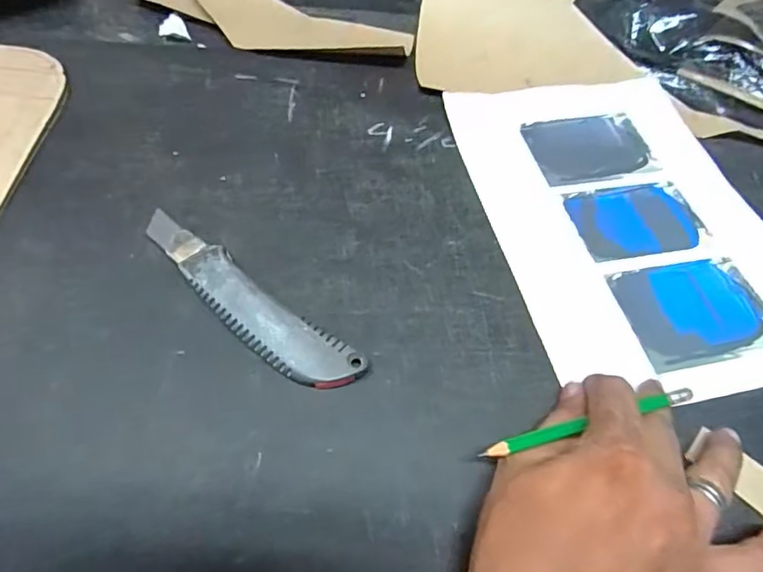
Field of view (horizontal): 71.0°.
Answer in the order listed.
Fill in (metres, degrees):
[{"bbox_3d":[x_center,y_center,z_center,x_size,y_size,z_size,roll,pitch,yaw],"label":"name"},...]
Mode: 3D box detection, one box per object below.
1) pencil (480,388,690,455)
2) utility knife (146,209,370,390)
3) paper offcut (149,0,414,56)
[{"bbox_3d":[0.107,0.070,0.274,0.122,0.004,0.007,-11,57,-14],"label":"pencil"},{"bbox_3d":[-0.086,0.010,0.325,0.170,0.024,0.034,33,59,17],"label":"utility knife"},{"bbox_3d":[-0.112,-0.278,0.539,0.282,0.060,0.076,13,55,4],"label":"paper offcut"}]

